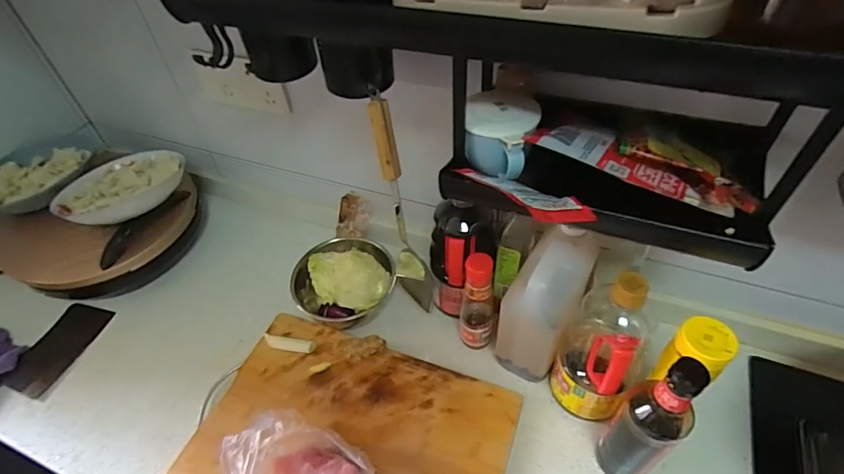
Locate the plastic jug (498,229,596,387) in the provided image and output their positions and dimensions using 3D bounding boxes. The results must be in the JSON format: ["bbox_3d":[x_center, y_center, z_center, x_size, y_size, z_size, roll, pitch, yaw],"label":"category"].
[{"bbox_3d":[0.174,0.086,0.630,0.082,0.217,0.151,27,56,23],"label":"plastic jug"}]

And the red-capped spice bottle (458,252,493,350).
[{"bbox_3d":[0.079,0.095,0.644,0.047,0.177,0.040,10,51,11],"label":"red-capped spice bottle"}]

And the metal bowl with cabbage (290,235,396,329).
[{"bbox_3d":[-0.121,0.068,0.743,0.135,0.108,0.148,-2,50,2],"label":"metal bowl with cabbage"}]

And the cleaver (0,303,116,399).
[{"bbox_3d":[-0.610,0.204,0.704,0.095,0.043,0.251,12,52,13],"label":"cleaver"}]

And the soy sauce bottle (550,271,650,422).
[{"bbox_3d":[0.234,0.129,0.568,0.096,0.250,0.118,28,57,24],"label":"soy sauce bottle"}]

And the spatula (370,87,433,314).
[{"bbox_3d":[-0.021,-0.027,0.569,0.046,0.329,0.076,-9,50,-5],"label":"spatula"}]

